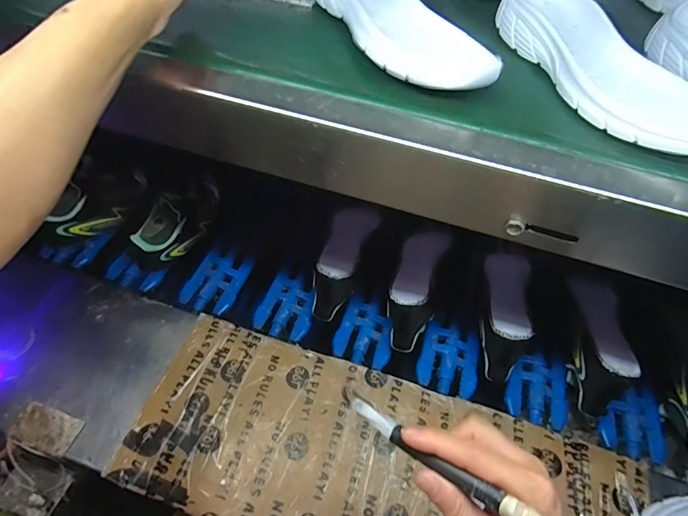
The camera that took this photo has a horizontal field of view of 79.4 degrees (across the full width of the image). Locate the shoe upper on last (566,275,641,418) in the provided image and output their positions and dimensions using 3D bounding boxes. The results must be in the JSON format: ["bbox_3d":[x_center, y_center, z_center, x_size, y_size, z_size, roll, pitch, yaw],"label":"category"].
[{"bbox_3d":[0.402,0.137,0.670,0.083,0.105,0.222,19,38,3],"label":"shoe upper on last"}]

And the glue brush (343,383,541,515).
[{"bbox_3d":[0.066,0.140,0.282,0.179,0.012,0.013,22,54,38],"label":"glue brush"}]

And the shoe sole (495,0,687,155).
[{"bbox_3d":[0.242,-0.184,0.385,0.082,0.038,0.262,-15,60,-13],"label":"shoe sole"}]

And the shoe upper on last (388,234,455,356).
[{"bbox_3d":[0.123,0.037,0.686,0.073,0.089,0.219,17,58,7],"label":"shoe upper on last"}]

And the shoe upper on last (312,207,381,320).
[{"bbox_3d":[0.007,0.001,0.708,0.080,0.100,0.193,13,58,5],"label":"shoe upper on last"}]

